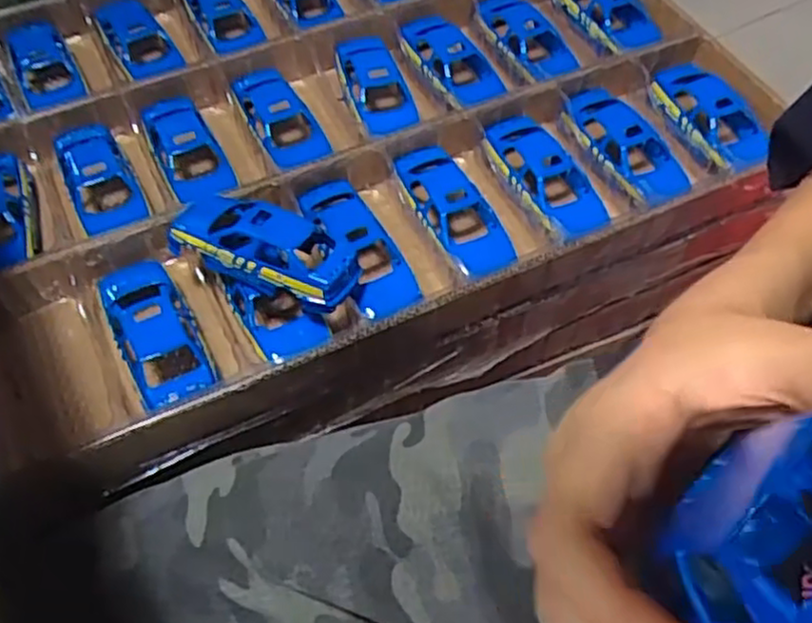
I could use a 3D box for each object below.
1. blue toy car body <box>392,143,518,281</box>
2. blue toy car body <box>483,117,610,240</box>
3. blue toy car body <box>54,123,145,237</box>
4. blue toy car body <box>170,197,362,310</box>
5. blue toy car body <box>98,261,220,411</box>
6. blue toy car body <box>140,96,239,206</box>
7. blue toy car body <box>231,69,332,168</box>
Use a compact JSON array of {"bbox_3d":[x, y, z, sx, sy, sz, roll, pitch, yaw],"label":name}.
[{"bbox_3d":[0.037,-0.077,0.552,0.047,0.029,0.129,-24,60,-15],"label":"blue toy car body"},{"bbox_3d":[0.112,-0.104,0.574,0.056,0.032,0.135,-21,59,-14],"label":"blue toy car body"},{"bbox_3d":[-0.235,-0.100,0.565,0.048,0.025,0.119,-25,60,-16],"label":"blue toy car body"},{"bbox_3d":[-0.094,-0.046,0.496,0.136,0.043,0.063,21,59,13],"label":"blue toy car body"},{"bbox_3d":[-0.167,0.011,0.487,0.050,0.028,0.116,-25,61,-16],"label":"blue toy car body"},{"bbox_3d":[-0.175,-0.129,0.586,0.049,0.029,0.116,-26,61,-16],"label":"blue toy car body"},{"bbox_3d":[-0.102,-0.155,0.612,0.049,0.041,0.123,-23,60,-15],"label":"blue toy car body"}]

